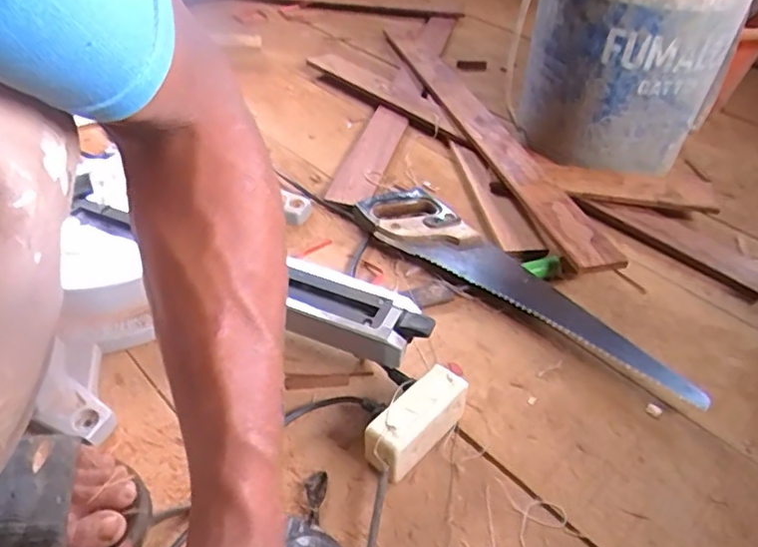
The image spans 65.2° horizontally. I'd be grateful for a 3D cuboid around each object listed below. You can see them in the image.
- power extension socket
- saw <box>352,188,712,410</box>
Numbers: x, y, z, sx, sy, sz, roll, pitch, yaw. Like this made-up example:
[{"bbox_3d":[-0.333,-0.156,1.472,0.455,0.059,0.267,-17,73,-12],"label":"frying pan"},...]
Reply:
[{"bbox_3d":[0.034,0.143,0.568,0.046,0.060,0.115,32,47,31],"label":"power extension socket"},{"bbox_3d":[0.148,0.021,0.728,0.113,0.031,0.465,-23,46,-28],"label":"saw"}]

